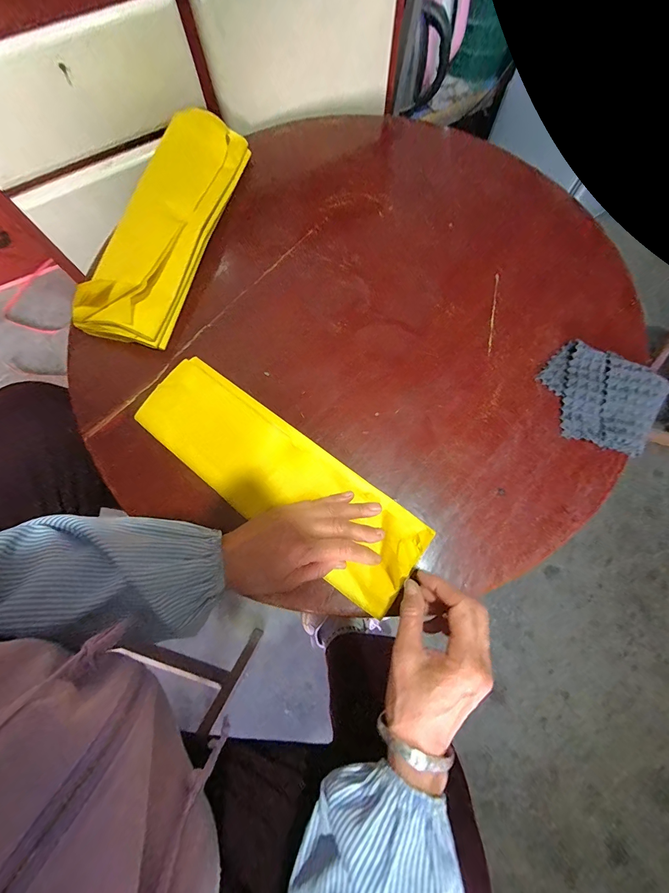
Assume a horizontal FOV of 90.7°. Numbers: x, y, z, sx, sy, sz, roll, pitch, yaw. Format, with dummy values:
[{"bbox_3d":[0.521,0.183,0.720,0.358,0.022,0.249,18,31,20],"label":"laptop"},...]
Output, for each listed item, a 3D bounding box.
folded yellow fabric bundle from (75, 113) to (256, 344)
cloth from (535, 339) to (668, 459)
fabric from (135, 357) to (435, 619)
[{"bbox_3d":[-0.228,-0.303,0.446,0.110,0.059,0.352,14,75,3],"label":"folded yellow fabric bundle"},{"bbox_3d":[0.320,-0.059,0.398,0.133,0.019,0.114,24,75,6],"label":"cloth"},{"bbox_3d":[-0.062,0.033,0.364,0.343,0.024,0.109,35,77,6],"label":"fabric"}]

